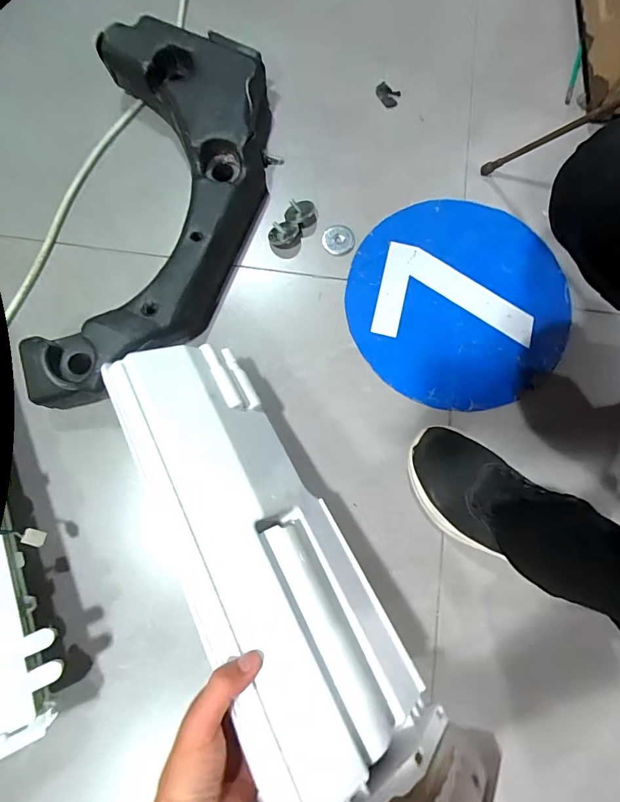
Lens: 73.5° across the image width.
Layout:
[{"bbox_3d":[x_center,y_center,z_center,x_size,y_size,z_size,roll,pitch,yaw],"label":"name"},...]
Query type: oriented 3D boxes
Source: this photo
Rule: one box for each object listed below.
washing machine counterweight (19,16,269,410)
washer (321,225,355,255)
[{"bbox_3d":[-0.182,-0.228,0.522,0.211,0.079,0.485,7,79,0],"label":"washing machine counterweight"},{"bbox_3d":[0.039,-0.218,0.559,0.042,0.010,0.036,-8,79,-3],"label":"washer"}]

